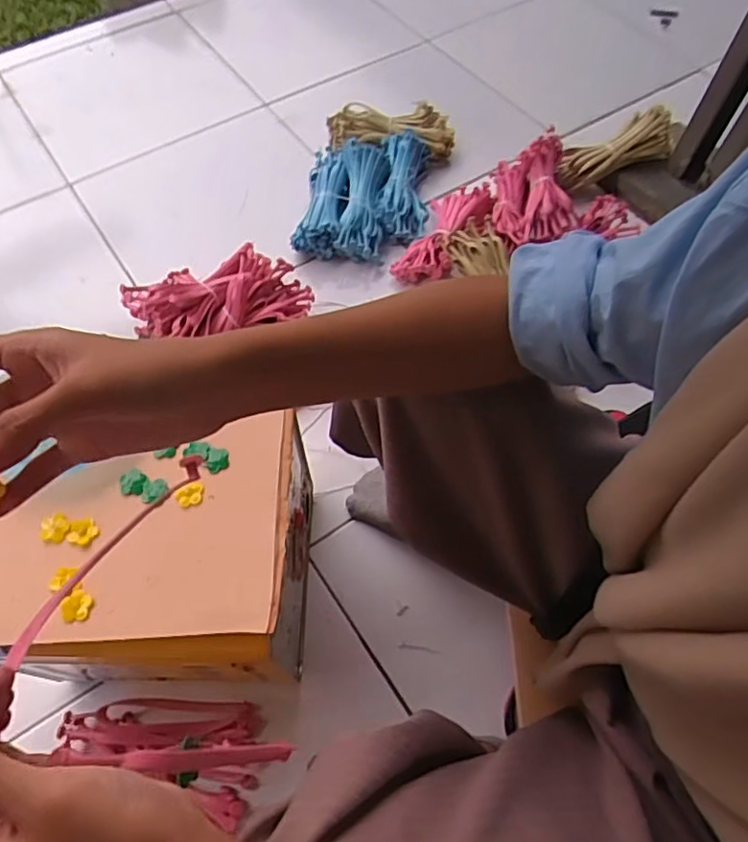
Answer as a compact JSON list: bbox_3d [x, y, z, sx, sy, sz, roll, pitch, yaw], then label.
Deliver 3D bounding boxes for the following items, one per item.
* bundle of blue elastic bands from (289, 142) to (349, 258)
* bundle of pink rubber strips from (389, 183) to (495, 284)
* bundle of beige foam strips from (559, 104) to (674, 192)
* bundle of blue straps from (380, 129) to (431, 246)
[{"bbox_3d":[-0.079,-0.371,0.988,0.074,0.062,0.215,9,61,5],"label":"bundle of blue elastic bands"},{"bbox_3d":[0.111,-0.300,0.957,0.100,0.050,0.206,23,63,12],"label":"bundle of pink rubber strips"},{"bbox_3d":[0.394,-0.448,0.994,0.181,0.064,0.053,-22,58,11],"label":"bundle of beige foam strips"},{"bbox_3d":[0.052,-0.392,1.002,0.081,0.044,0.205,5,75,4],"label":"bundle of blue straps"}]

